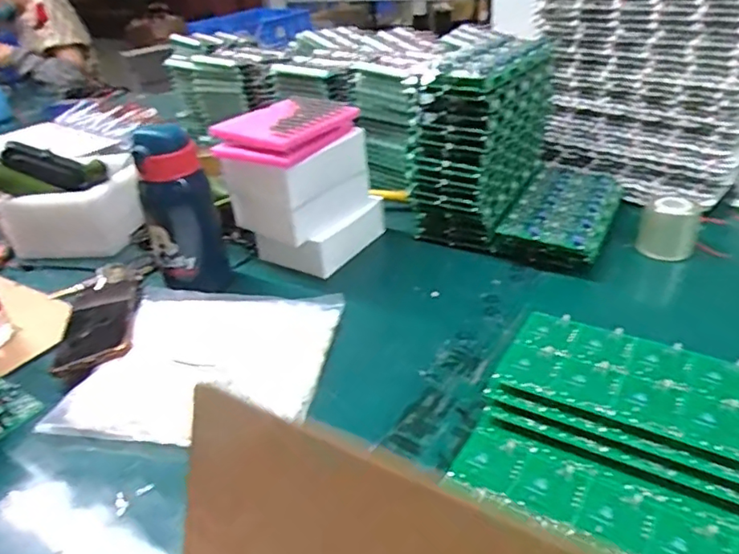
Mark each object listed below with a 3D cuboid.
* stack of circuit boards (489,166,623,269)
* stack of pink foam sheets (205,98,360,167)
[{"bbox_3d":[0.259,-0.084,0.760,0.126,0.049,0.230,14,36,28],"label":"stack of circuit boards"},{"bbox_3d":[-0.102,-0.178,0.683,0.110,0.041,0.148,17,37,32],"label":"stack of pink foam sheets"}]

